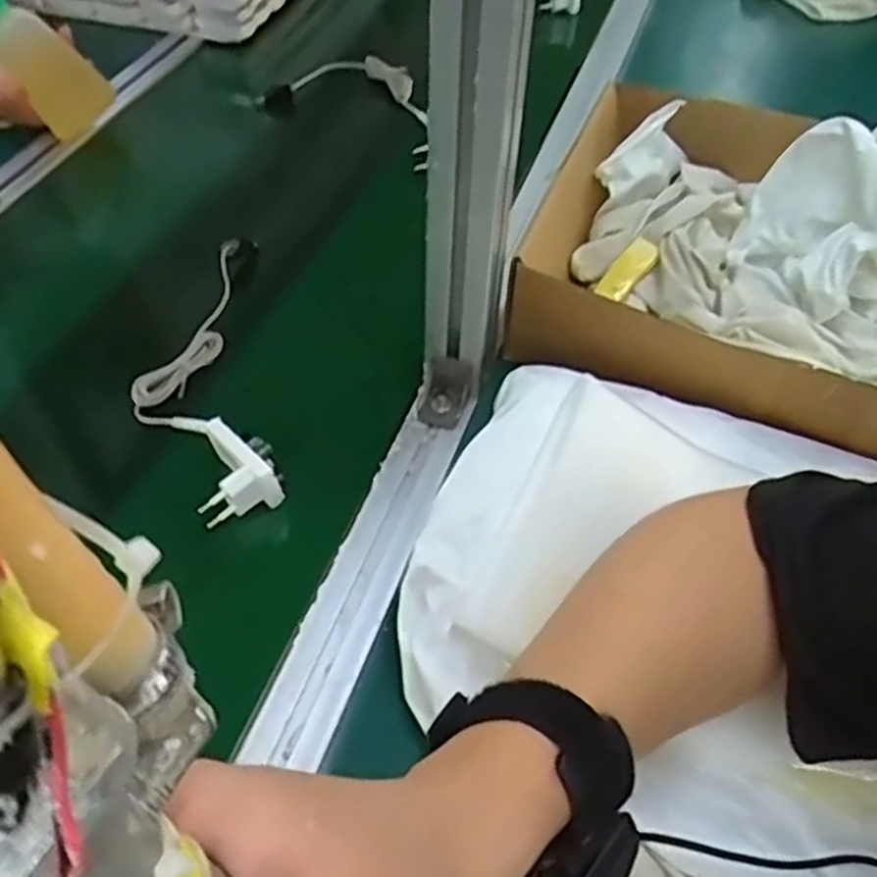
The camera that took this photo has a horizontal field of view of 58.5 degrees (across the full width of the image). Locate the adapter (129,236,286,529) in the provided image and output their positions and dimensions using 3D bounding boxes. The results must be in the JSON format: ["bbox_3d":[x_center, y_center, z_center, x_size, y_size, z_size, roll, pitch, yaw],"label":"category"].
[{"bbox_3d":[-0.166,-0.055,0.546,0.090,0.035,0.256,-9,49,-10],"label":"adapter"}]

